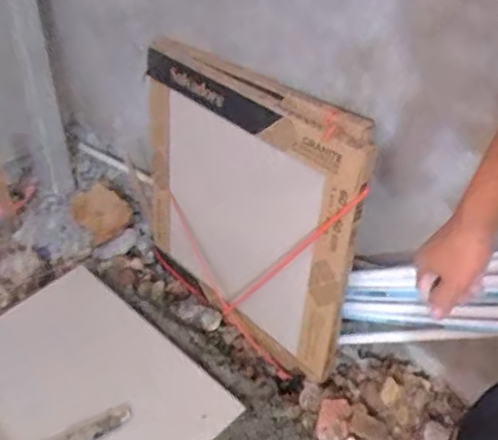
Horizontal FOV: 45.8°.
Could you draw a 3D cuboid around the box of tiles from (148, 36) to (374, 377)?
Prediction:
[{"bbox_3d":[-0.032,-0.013,1.310,0.069,0.630,0.628,-23,44,-36],"label":"box of tiles"}]

